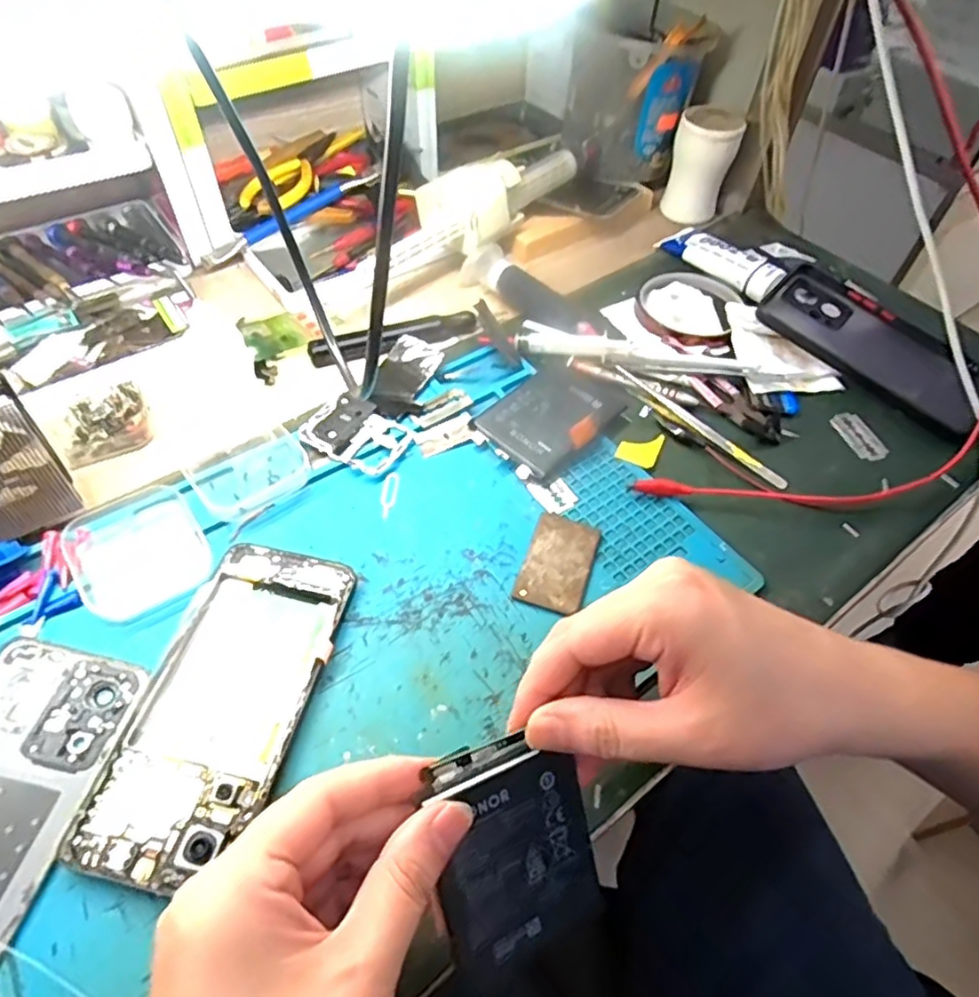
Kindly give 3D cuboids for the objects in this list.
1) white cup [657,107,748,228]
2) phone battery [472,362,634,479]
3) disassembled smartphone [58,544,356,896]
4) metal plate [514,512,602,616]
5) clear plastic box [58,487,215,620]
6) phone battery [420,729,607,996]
[{"bbox_3d":[0.189,-0.300,0.574,0.052,0.078,0.047,18,54,9],"label":"white cup"},{"bbox_3d":[0.043,-0.058,0.428,0.062,0.008,0.099,37,59,21],"label":"phone battery"},{"bbox_3d":[-0.124,0.092,0.302,0.075,0.008,0.157,13,53,5],"label":"disassembled smartphone"},{"bbox_3d":[0.039,0.035,0.358,0.036,0.005,0.061,17,54,9],"label":"metal plate"},{"bbox_3d":[-0.189,0.025,0.342,0.063,0.015,0.076,-31,61,-24],"label":"clear plastic box"},{"bbox_3d":[0.010,0.133,0.242,0.062,0.007,0.083,-15,94,-25],"label":"phone battery"}]

